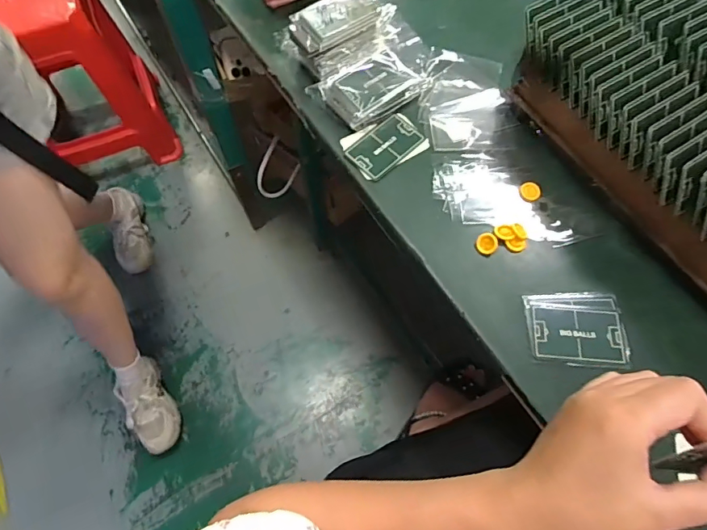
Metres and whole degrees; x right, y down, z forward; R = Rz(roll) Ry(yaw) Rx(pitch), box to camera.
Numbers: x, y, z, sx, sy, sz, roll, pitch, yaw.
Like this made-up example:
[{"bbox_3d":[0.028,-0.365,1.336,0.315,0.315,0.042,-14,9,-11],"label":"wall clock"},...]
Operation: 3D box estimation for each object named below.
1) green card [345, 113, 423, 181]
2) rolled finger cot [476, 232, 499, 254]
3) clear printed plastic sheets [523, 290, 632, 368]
[{"bbox_3d":[0.035,-0.134,0.507,0.082,0.004,0.051,-40,72,-16],"label":"green card"},{"bbox_3d":[0.135,-0.022,0.457,0.021,0.005,0.021,2,95,24],"label":"rolled finger cot"},{"bbox_3d":[0.208,0.058,0.424,0.085,0.008,0.073,1,66,1],"label":"clear printed plastic sheets"}]

